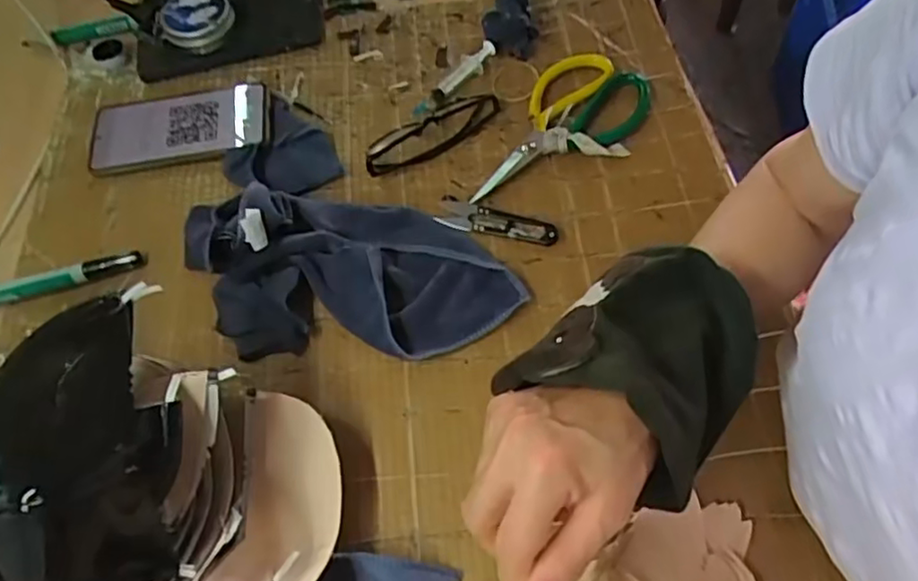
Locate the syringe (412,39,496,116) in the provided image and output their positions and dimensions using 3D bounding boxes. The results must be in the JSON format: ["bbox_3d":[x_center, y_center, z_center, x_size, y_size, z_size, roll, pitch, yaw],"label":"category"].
[{"bbox_3d":[-0.006,-0.194,0.603,0.020,0.015,0.109,33,68,20],"label":"syringe"}]

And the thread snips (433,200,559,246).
[{"bbox_3d":[0.031,-0.055,0.533,0.098,0.005,0.024,14,63,12],"label":"thread snips"}]

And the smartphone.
[{"bbox_3d":[-0.254,-0.150,0.595,0.164,0.015,0.088,-9,61,-1],"label":"smartphone"}]

